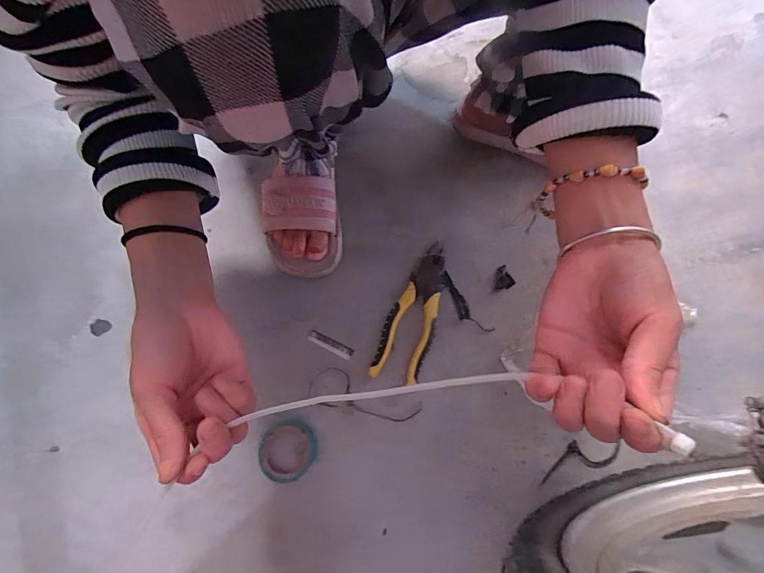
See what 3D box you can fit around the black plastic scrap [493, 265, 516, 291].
[{"bbox_3d":[0.159,-0.012,0.483,0.026,0.009,0.033,-7,71,-4],"label":"black plastic scrap"}]

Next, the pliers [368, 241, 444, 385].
[{"bbox_3d":[0.042,0.030,0.455,0.058,0.021,0.180,20,72,5],"label":"pliers"}]

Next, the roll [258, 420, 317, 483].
[{"bbox_3d":[-0.103,0.181,0.403,0.058,0.022,0.061,1,71,-1],"label":"roll"}]

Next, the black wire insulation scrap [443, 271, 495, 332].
[{"bbox_3d":[0.103,0.024,0.465,0.023,0.008,0.094,-34,75,-12],"label":"black wire insulation scrap"}]

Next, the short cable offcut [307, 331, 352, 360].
[{"bbox_3d":[-0.063,0.071,0.449,0.058,0.004,0.013,26,72,7],"label":"short cable offcut"}]

